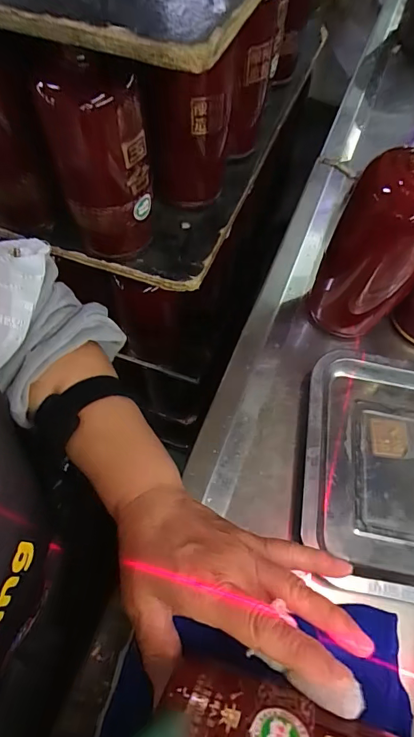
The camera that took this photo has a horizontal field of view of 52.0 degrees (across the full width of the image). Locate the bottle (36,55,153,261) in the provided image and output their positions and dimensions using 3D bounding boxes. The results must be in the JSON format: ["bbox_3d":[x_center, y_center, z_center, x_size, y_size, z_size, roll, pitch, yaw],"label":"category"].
[{"bbox_3d":[-0.091,-0.181,0.374,0.082,0.164,0.065,6,53,2],"label":"bottle"}]

